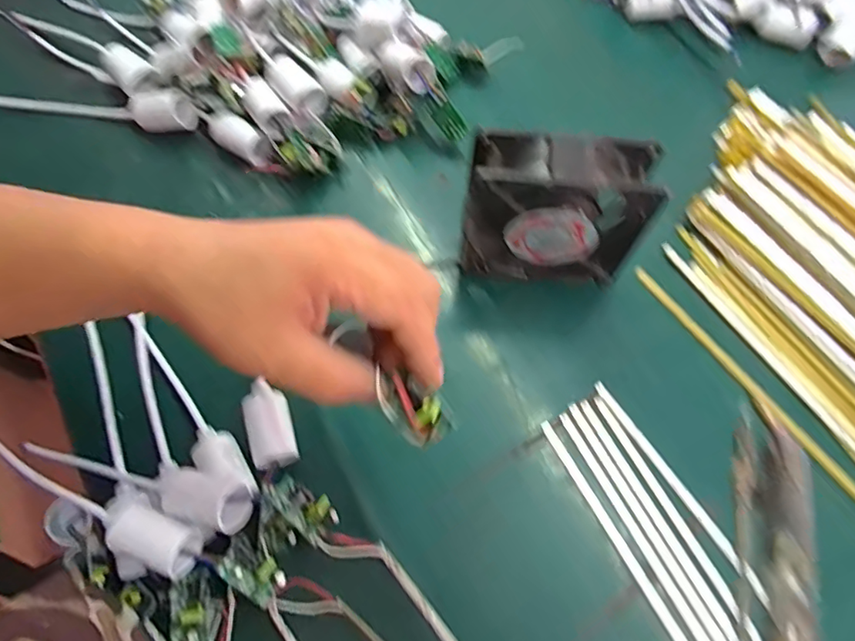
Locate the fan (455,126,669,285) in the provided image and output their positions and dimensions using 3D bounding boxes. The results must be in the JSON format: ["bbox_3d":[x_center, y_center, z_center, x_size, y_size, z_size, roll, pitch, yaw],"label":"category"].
[{"bbox_3d":[0.087,-0.072,0.386,0.122,0.119,0.039,5,66,1],"label":"fan"}]

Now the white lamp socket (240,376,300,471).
[{"bbox_3d":[-0.103,0.069,0.366,0.026,0.023,0.051,-18,67,-9],"label":"white lamp socket"}]

